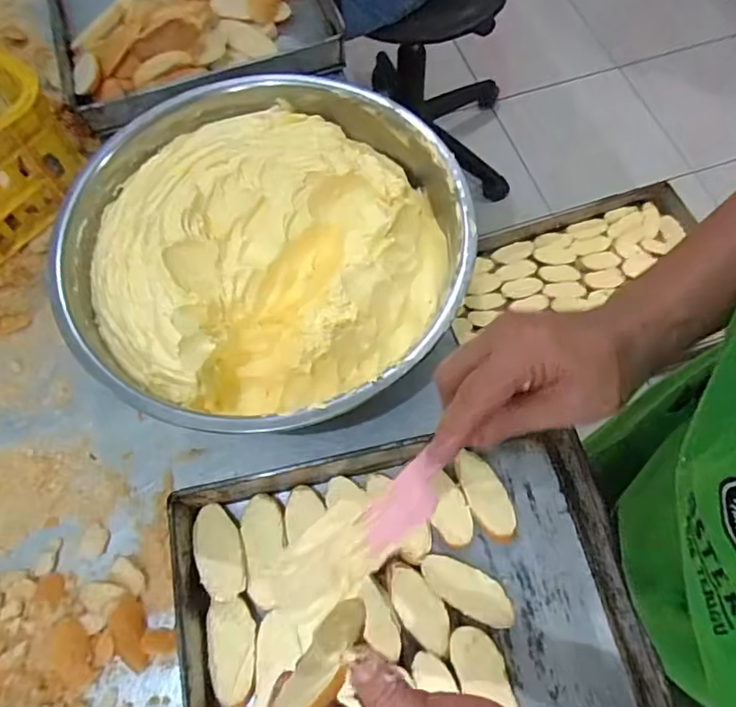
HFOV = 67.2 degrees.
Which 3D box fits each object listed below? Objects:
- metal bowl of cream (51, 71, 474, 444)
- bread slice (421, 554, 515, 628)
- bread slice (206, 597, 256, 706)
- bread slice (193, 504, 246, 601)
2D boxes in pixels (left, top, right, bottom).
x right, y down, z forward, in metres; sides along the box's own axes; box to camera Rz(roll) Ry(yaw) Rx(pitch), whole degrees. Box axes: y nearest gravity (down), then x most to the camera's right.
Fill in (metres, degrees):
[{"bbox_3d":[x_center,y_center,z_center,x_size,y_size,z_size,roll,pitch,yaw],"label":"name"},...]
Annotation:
[{"bbox_3d":[-0.090,-0.098,0.550,0.355,0.119,0.349,0,67,1],"label":"metal bowl of cream"},{"bbox_3d":[0.087,0.210,0.493,0.085,0.021,0.038,28,71,12],"label":"bread slice"},{"bbox_3d":[-0.117,0.252,0.469,0.042,0.013,0.078,-6,67,-1],"label":"bread slice"},{"bbox_3d":[-0.135,0.178,0.500,0.039,0.015,0.083,-19,68,-7],"label":"bread slice"}]

